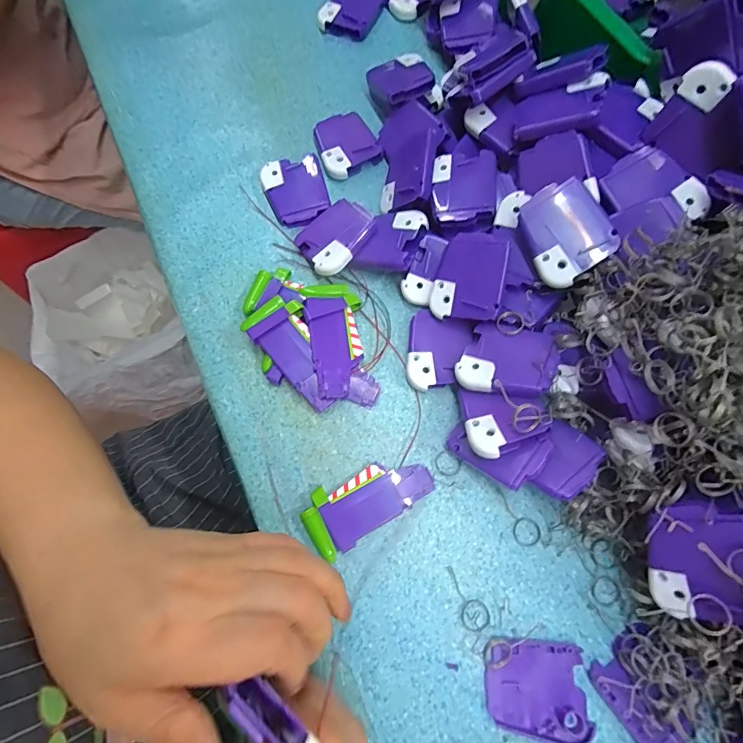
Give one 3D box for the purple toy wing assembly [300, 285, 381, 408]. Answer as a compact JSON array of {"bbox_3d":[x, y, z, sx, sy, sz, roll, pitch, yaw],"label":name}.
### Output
[{"bbox_3d":[-0.024,-0.020,0.318,0.041,0.022,0.094,-12,74,-2],"label":"purple toy wing assembly"}]

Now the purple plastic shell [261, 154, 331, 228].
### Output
[{"bbox_3d":[-0.064,-0.152,0.357,0.050,0.019,0.058,-17,74,-3],"label":"purple plastic shell"}]

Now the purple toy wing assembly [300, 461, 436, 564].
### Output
[{"bbox_3d":[-0.003,0.087,0.291,0.088,0.013,0.042,-32,76,-7],"label":"purple toy wing assembly"}]

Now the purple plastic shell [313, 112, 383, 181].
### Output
[{"bbox_3d":[-0.024,-0.205,0.379,0.052,0.014,0.061,-24,75,-5],"label":"purple plastic shell"}]

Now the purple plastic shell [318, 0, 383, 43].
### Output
[{"bbox_3d":[-0.019,-0.365,0.425,0.050,0.014,0.063,24,76,8],"label":"purple plastic shell"}]

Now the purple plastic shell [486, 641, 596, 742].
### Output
[{"bbox_3d":[0.102,0.195,0.258,0.060,0.007,0.051,2,74,2],"label":"purple plastic shell"}]

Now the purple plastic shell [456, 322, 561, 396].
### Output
[{"bbox_3d":[0.093,-0.008,0.288,0.061,0.008,0.049,12,69,24],"label":"purple plastic shell"}]

